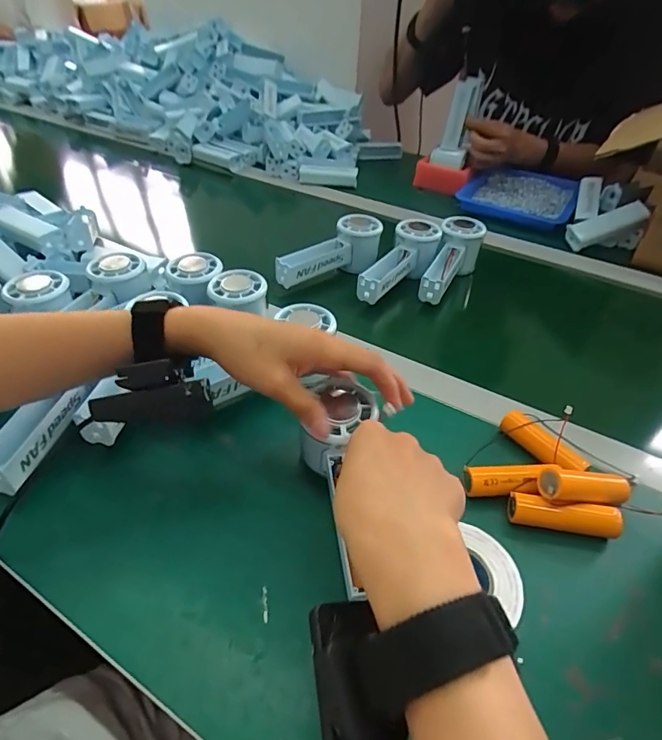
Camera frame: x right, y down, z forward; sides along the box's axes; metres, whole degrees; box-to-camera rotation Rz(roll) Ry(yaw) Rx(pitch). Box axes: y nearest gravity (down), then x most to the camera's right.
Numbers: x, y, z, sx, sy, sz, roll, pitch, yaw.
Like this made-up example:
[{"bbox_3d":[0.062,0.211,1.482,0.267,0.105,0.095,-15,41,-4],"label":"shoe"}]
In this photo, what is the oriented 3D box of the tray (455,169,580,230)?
[{"bbox_3d":[0.318,-0.296,0.780,0.172,0.026,0.210,25,45,20],"label":"tray"}]

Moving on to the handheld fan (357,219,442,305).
[{"bbox_3d":[0.090,-0.137,0.565,0.055,0.047,0.151,22,45,17],"label":"handheld fan"}]

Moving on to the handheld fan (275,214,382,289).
[{"bbox_3d":[0.002,-0.140,0.568,0.056,0.056,0.138,33,49,27],"label":"handheld fan"}]

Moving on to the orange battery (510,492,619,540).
[{"bbox_3d":[0.165,0.105,0.330,0.073,0.023,0.018,12,43,7],"label":"orange battery"}]

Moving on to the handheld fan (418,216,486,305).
[{"bbox_3d":[0.148,-0.132,0.580,0.050,0.058,0.143,22,57,18],"label":"handheld fan"}]

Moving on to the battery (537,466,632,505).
[{"bbox_3d":[0.187,0.085,0.334,0.078,0.020,0.021,8,40,-18],"label":"battery"}]

